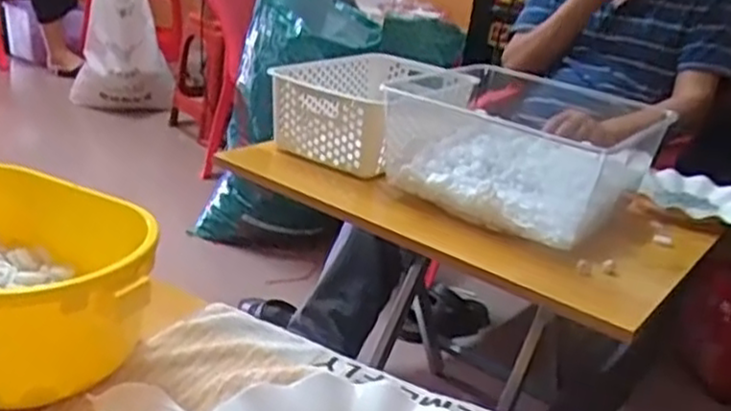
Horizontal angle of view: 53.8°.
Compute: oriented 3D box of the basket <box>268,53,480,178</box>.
[{"bbox_3d":[0.004,-0.138,1.087,0.209,0.126,0.300,18,24,25],"label":"basket"}]

